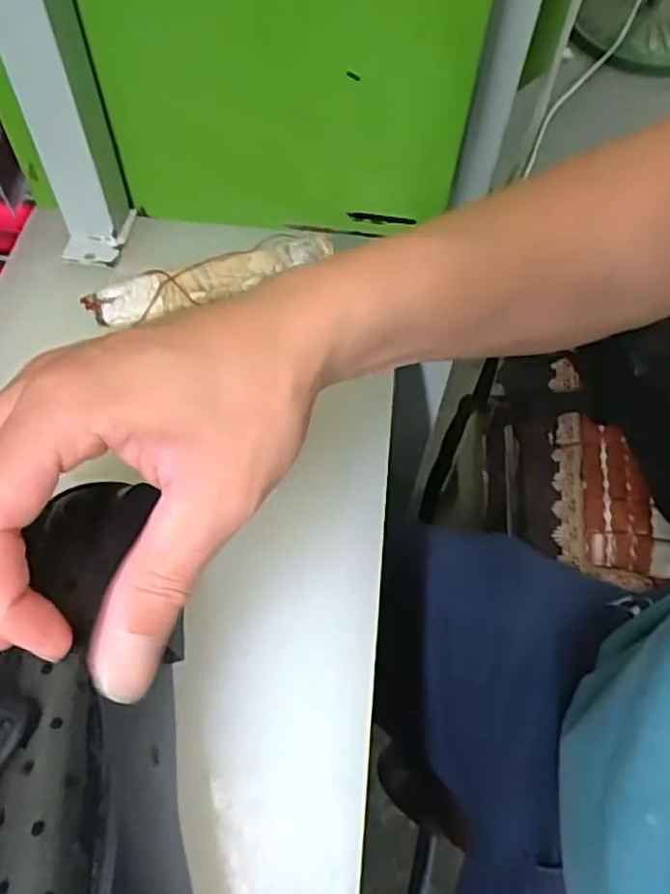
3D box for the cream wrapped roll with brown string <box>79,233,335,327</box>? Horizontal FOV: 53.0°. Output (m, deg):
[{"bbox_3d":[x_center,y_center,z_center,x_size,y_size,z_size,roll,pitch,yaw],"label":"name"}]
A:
[{"bbox_3d":[-0.071,-0.098,0.394,0.141,0.018,0.029,-20,63,-14],"label":"cream wrapped roll with brown string"}]

